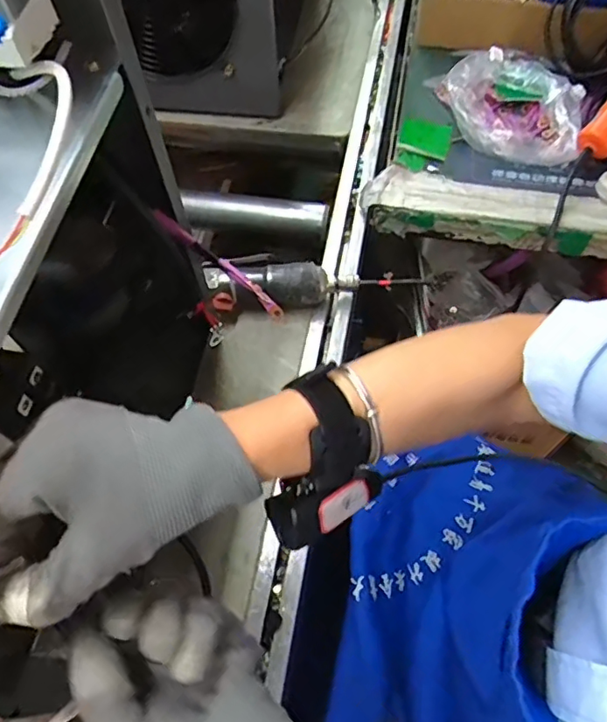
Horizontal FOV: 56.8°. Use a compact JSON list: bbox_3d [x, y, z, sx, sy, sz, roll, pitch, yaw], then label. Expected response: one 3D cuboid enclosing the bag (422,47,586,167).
[{"bbox_3d":[0.261,-0.319,0.697,0.163,0.048,0.186,-23,62,-11],"label":"bag"}]

